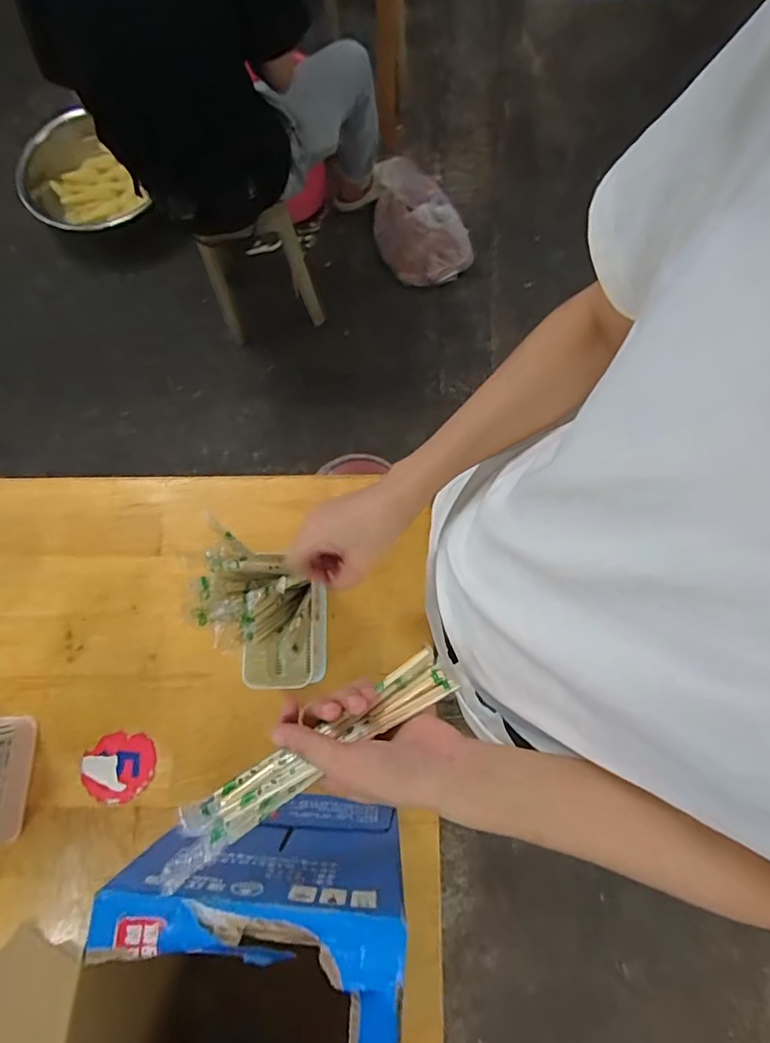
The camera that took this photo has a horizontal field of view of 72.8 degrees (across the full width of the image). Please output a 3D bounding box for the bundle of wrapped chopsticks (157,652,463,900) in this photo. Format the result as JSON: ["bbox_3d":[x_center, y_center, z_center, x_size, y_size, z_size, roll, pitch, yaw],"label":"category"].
[{"bbox_3d":[-0.059,0.181,0.398,0.248,0.028,0.038,-30,78,-13],"label":"bundle of wrapped chopsticks"}]

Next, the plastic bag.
[{"bbox_3d":[0.086,-0.904,1.556,0.254,0.124,0.362,-20,76,-4],"label":"plastic bag"}]

